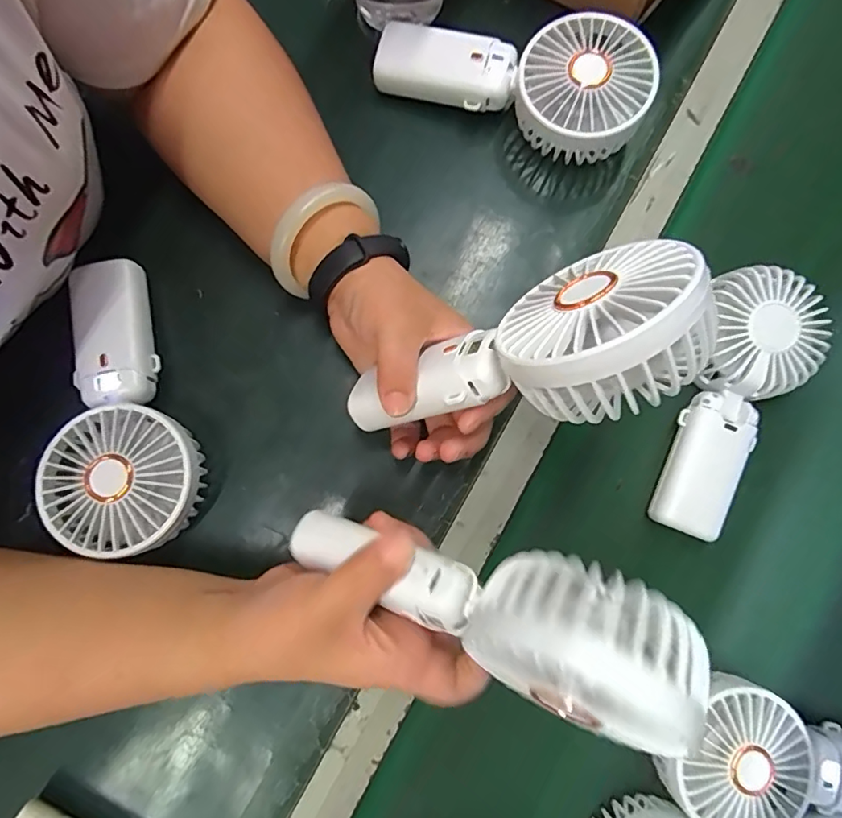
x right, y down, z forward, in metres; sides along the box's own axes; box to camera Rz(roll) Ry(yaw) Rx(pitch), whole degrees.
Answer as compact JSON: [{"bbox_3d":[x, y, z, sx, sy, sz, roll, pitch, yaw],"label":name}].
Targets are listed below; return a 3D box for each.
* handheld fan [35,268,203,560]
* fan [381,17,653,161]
[{"bbox_3d":[-0.191,0.000,0.330,0.088,0.040,0.177,-19,86,-5],"label":"handheld fan"},{"bbox_3d":[0.064,-0.234,0.361,0.183,0.048,0.087,26,83,1],"label":"fan"}]

